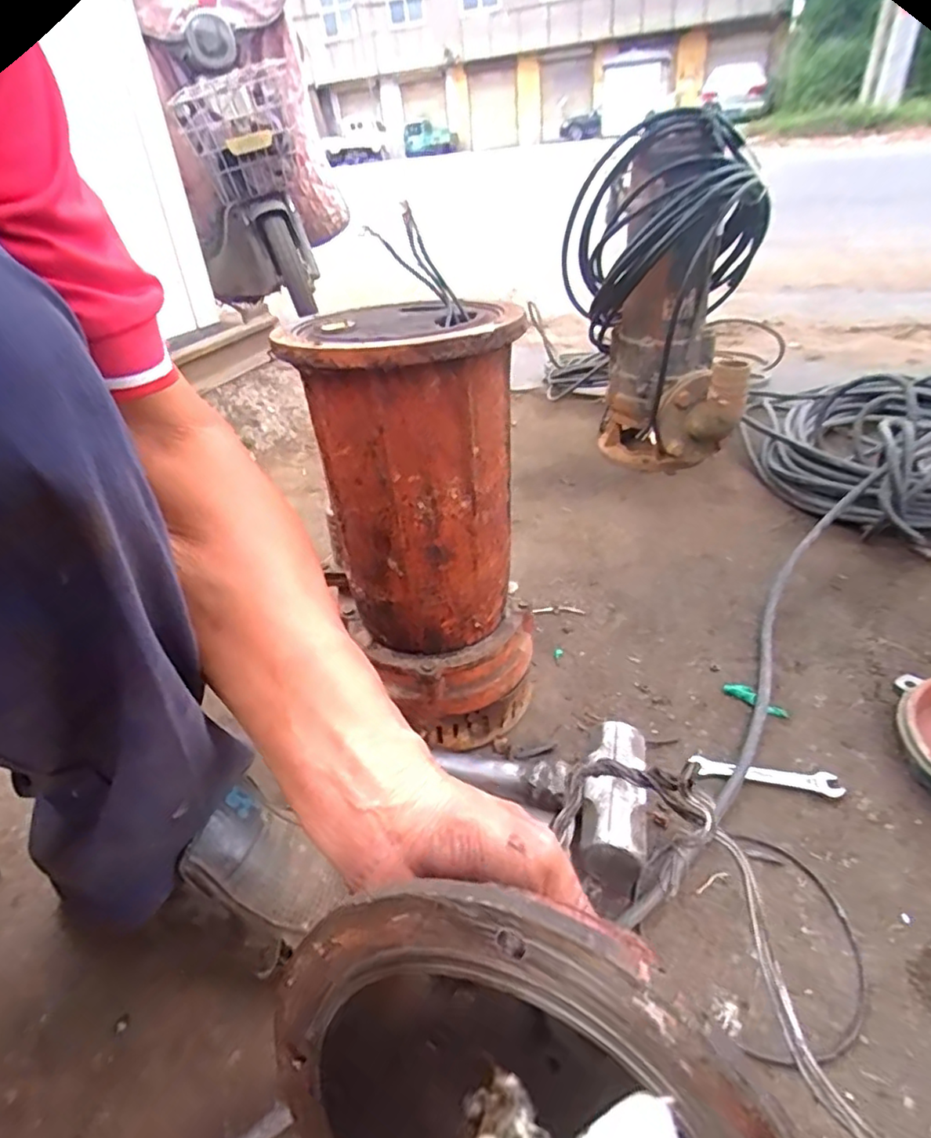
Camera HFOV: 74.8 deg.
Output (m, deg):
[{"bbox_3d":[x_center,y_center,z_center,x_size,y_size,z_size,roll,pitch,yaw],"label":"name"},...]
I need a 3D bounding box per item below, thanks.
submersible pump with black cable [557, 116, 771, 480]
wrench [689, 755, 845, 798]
[{"bbox_3d":[0.300,-0.400,0.961,0.290,0.482,0.354,4,36,14],"label":"submersible pump with black cable"},{"bbox_3d":[0.258,0.178,0.526,0.117,0.005,0.020,4,34,15],"label":"wrench"}]

